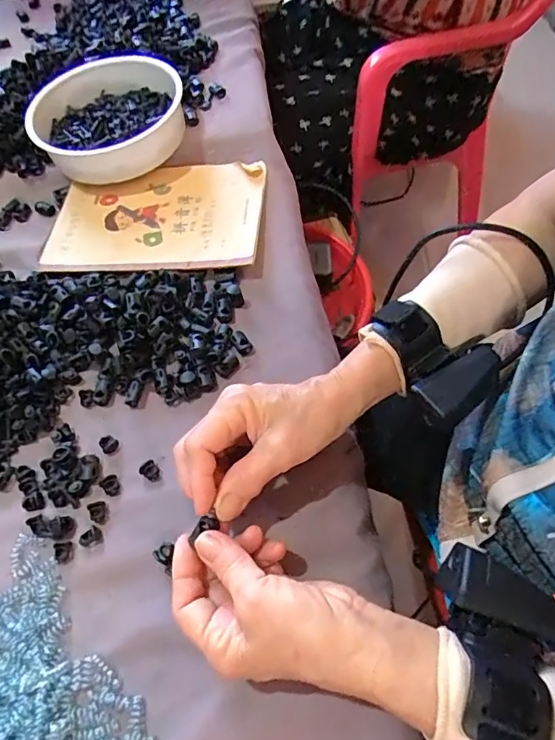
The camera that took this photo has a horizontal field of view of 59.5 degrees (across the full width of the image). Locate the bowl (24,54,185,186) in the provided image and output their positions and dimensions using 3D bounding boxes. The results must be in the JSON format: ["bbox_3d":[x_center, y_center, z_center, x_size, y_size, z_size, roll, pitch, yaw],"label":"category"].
[{"bbox_3d":[-0.183,-0.271,0.525,0.158,0.049,0.168,-37,63,-14],"label":"bowl"}]

